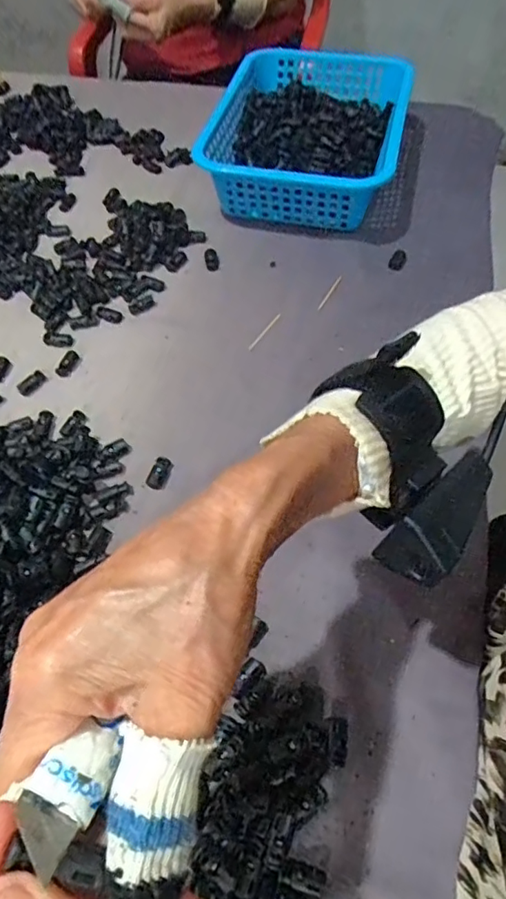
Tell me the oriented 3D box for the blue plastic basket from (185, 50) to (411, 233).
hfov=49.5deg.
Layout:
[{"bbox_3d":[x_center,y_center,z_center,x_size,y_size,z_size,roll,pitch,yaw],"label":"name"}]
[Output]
[{"bbox_3d":[0.074,-0.387,0.678,0.207,0.091,0.282,15,58,10],"label":"blue plastic basket"}]

